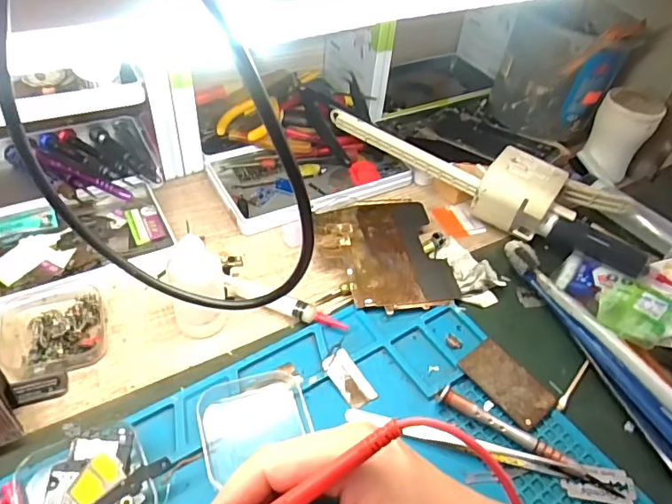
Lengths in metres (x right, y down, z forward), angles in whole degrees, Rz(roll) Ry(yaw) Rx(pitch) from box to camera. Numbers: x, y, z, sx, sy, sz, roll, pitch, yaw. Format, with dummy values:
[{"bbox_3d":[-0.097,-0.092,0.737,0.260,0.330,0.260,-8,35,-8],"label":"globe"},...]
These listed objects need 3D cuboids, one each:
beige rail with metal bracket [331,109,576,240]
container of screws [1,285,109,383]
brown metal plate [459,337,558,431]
[{"bbox_3d":[0.108,-0.085,0.484,0.225,0.048,0.064,32,51,24],"label":"beige rail with metal bracket"},{"bbox_3d":[-0.191,0.048,0.345,0.065,0.018,0.064,-16,49,-21],"label":"container of screws"},{"bbox_3d":[0.116,0.088,0.347,0.034,0.004,0.060,-30,57,-27],"label":"brown metal plate"}]

